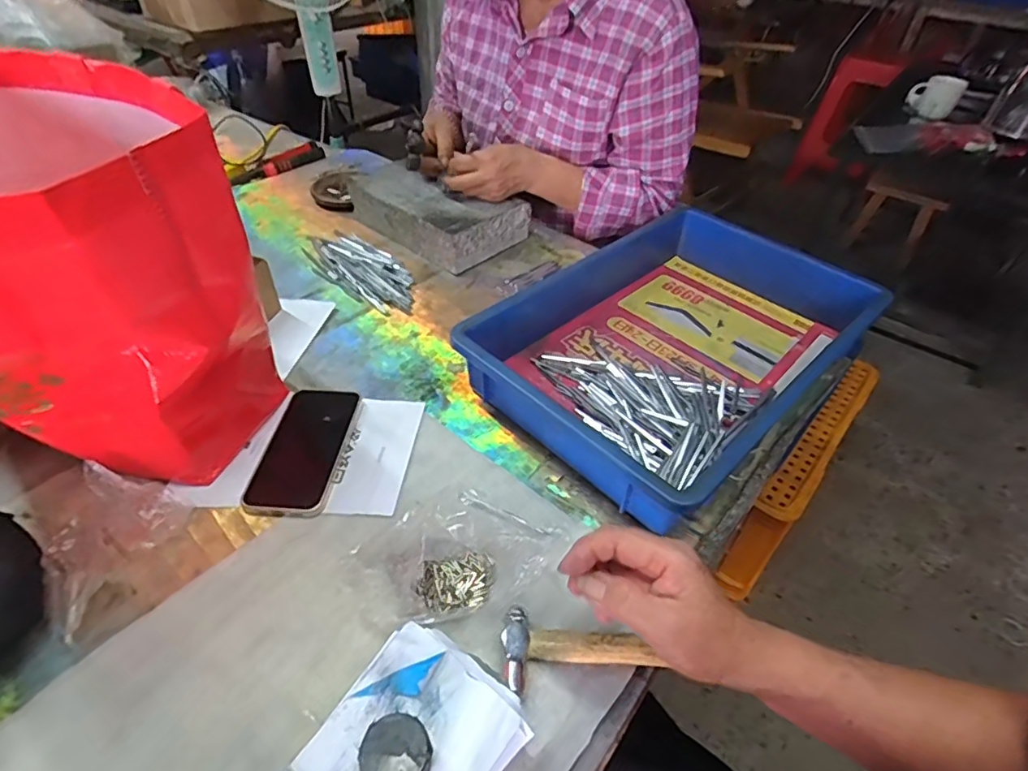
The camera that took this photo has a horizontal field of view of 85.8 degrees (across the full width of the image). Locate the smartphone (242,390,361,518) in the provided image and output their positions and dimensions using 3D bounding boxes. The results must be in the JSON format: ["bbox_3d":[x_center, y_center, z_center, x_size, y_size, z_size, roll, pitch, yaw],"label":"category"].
[{"bbox_3d":[-0.203,0.060,0.535,0.072,0.006,0.151,4,43,0],"label":"smartphone"}]

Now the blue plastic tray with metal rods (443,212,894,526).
[{"bbox_3d":[0.181,-0.057,0.629,0.433,0.083,0.301,-32,53,-33],"label":"blue plastic tray with metal rods"}]

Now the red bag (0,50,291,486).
[{"bbox_3d":[-0.346,-0.081,0.475,0.223,0.297,0.248,-20,48,-24],"label":"red bag"}]

